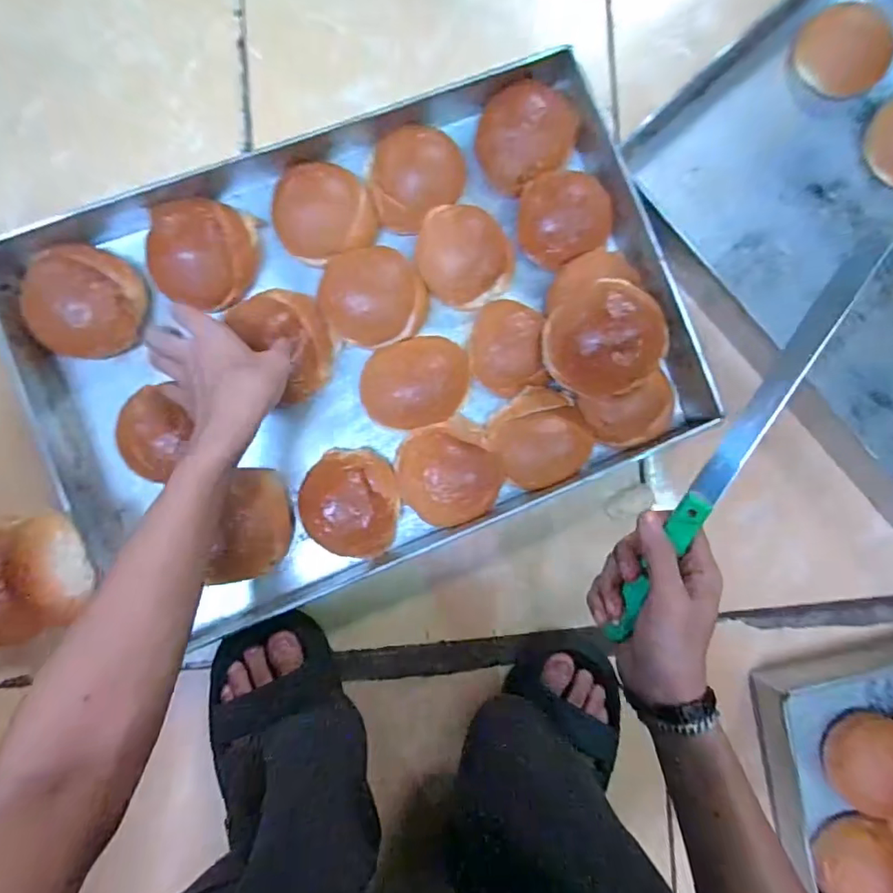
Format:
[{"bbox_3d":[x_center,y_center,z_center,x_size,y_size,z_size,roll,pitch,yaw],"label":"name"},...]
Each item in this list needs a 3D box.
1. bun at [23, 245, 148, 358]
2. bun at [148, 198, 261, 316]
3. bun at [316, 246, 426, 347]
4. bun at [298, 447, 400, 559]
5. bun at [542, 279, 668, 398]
[{"bbox_3d":[-0.344,-0.137,0.496,0.094,0.066,0.106,15,88,-5],"label":"bun"},{"bbox_3d":[-0.243,-0.191,0.505,0.098,0.057,0.103,0,89,-5],"label":"bun"},{"bbox_3d":[-0.072,-0.151,0.519,0.109,0.040,0.093,-14,91,-5],"label":"bun"},{"bbox_3d":[-0.096,0.056,0.517,0.094,0.063,0.104,4,89,-5],"label":"bun"},{"bbox_3d":[0.154,-0.103,0.504,0.105,0.070,0.103,0,89,-5],"label":"bun"}]

